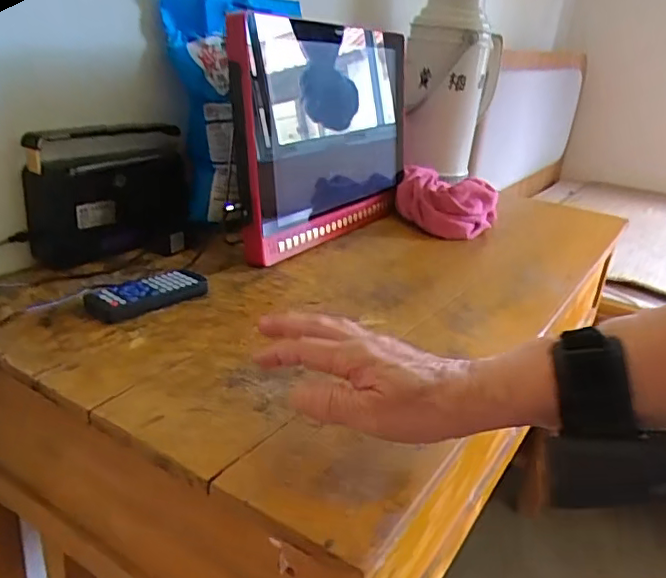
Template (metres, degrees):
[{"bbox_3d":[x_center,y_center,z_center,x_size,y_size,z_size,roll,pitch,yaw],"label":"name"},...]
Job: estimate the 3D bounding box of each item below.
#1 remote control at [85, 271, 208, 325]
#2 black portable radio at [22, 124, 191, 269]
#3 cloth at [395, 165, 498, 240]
[{"bbox_3d":[-0.182,0.005,0.566,0.050,0.021,0.111,23,28,36],"label":"remote control"},{"bbox_3d":[-0.245,-0.105,0.656,0.180,0.143,0.059,-11,28,-34],"label":"black portable radio"},{"bbox_3d":[0.173,-0.136,0.910,0.156,0.078,0.147,10,23,9],"label":"cloth"}]

